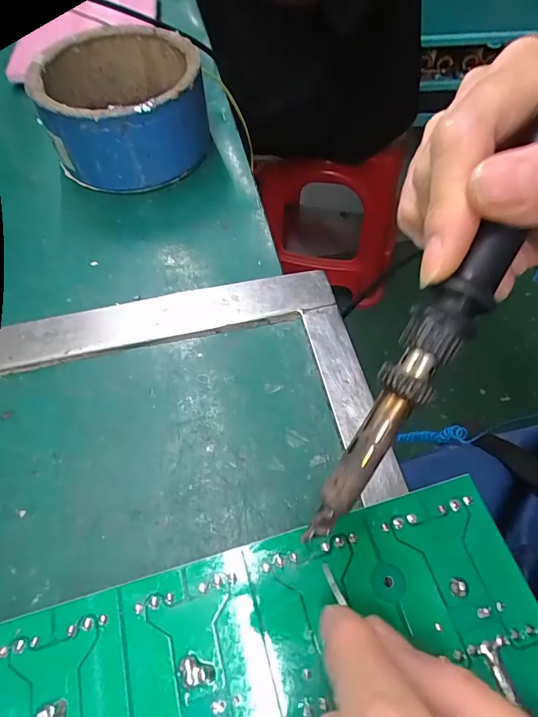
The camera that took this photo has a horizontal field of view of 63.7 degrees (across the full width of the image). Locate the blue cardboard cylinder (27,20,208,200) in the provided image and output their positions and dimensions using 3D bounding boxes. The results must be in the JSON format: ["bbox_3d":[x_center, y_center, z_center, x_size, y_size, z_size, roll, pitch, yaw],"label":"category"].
[{"bbox_3d":[-0.107,-0.194,0.336,0.115,0.065,0.124,-8,60,-3],"label":"blue cardboard cylinder"}]

